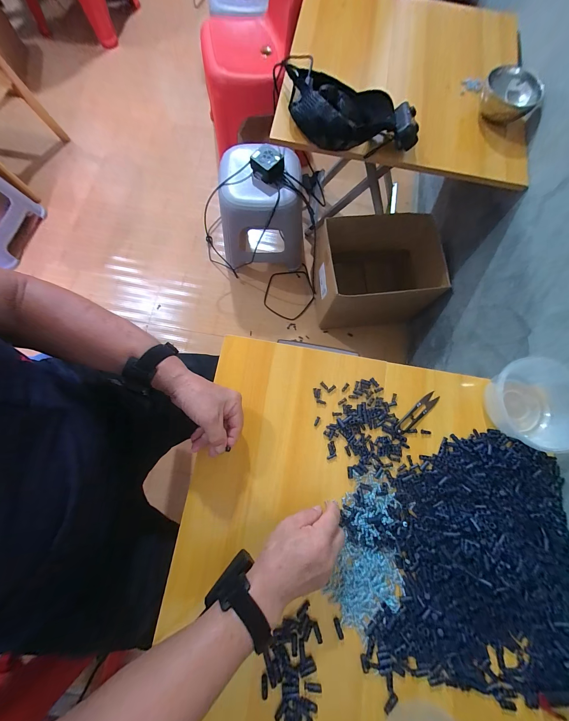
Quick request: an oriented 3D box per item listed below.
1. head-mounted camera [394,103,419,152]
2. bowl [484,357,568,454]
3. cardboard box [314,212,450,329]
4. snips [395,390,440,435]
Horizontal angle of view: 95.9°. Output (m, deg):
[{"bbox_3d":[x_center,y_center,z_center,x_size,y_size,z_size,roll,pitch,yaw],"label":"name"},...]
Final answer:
[{"bbox_3d":[0.262,-0.507,0.552,0.054,0.046,0.087,12,77,1],"label":"head-mounted camera"},{"bbox_3d":[0.405,0.069,0.414,0.121,0.051,0.135,14,76,5],"label":"bowl"},{"bbox_3d":[0.311,-0.297,0.907,0.397,0.247,0.301,0,77,-2],"label":"cardboard box"},{"bbox_3d":[0.225,0.089,0.435,0.098,0.005,0.022,-36,76,-9],"label":"snips"}]

